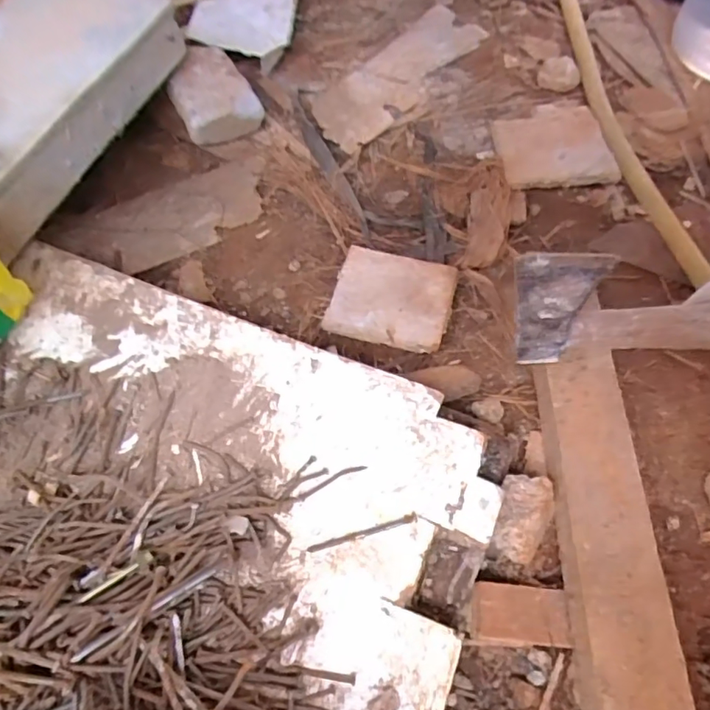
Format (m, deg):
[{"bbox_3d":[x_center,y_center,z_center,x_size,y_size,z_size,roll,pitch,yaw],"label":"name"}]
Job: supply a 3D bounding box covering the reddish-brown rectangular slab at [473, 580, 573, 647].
[{"bbox_3d":[0.113,0.178,0.368,0.064,0.019,0.036,6,65,2],"label":"reddish-brown rectangular slab"}]

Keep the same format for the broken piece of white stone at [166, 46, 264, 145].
[{"bbox_3d":[-0.149,-0.270,0.561,0.082,0.054,0.091,-29,68,-13],"label":"broken piece of white stone"}]

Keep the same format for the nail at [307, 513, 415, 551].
[{"bbox_3d":[0.005,0.118,0.355,0.074,0.004,0.006,-15,66,-7],"label":"nail"}]

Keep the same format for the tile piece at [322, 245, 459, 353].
[{"bbox_3d":[0.034,-0.053,0.491,0.105,0.009,0.092,15,66,6],"label":"tile piece"}]

